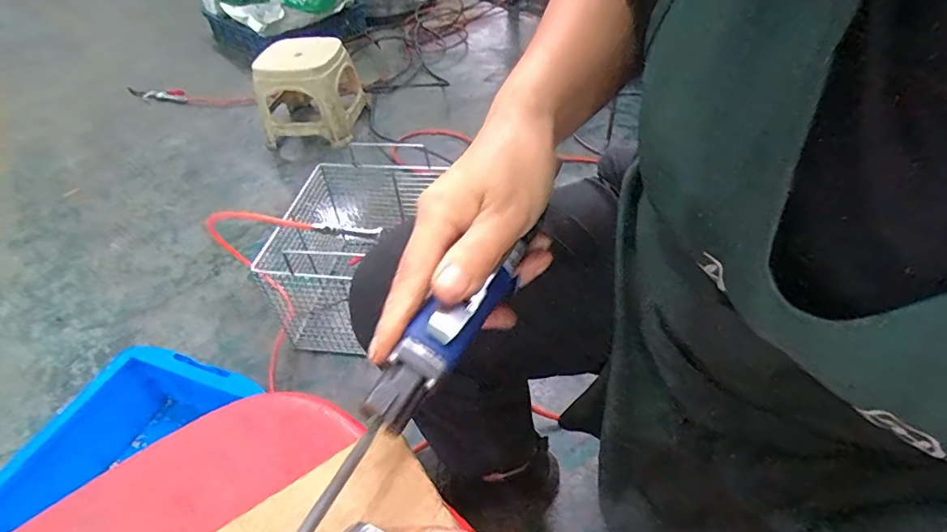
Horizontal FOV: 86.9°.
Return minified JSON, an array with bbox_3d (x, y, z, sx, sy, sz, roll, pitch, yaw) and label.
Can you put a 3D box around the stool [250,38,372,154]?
[{"bbox_3d":[-0.463,-0.509,1.425,0.267,0.223,0.266,1,45,9],"label":"stool"}]

